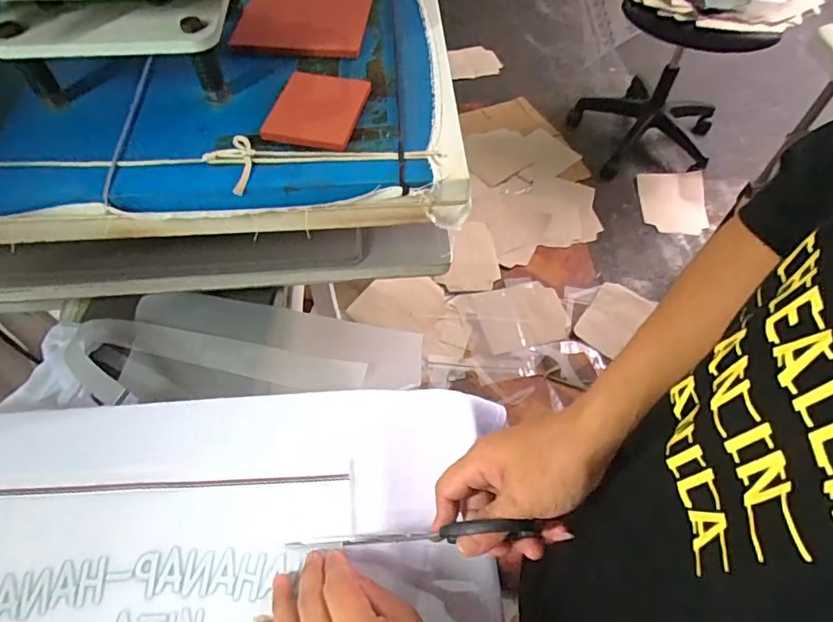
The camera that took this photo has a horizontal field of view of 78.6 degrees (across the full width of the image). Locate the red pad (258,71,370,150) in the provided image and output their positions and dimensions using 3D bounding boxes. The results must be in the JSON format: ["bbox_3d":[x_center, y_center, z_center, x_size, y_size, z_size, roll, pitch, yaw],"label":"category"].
[{"bbox_3d":[-0.088,-0.187,0.463,0.073,0.012,0.093,11,58,7],"label":"red pad"}]

